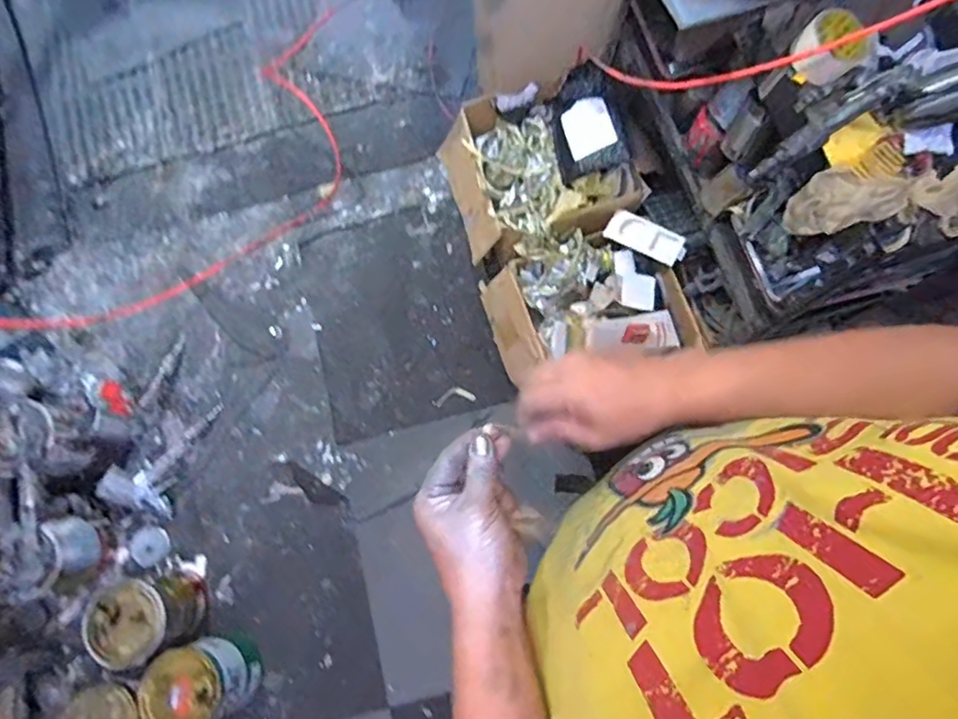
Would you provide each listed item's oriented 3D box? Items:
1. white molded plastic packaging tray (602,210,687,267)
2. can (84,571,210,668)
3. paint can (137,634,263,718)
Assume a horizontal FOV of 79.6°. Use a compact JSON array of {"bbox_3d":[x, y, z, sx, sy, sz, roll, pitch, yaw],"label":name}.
[{"bbox_3d":[0.372,-0.270,1.279,0.177,0.017,0.072,27,101,8],"label":"white molded plastic packaging tray"},{"bbox_3d":[-0.702,0.551,1.238,0.159,0.186,0.152,-1,77,3],"label":"can"},{"bbox_3d":[-0.574,0.669,1.209,0.164,0.221,0.154,-1,77,3],"label":"paint can"}]

